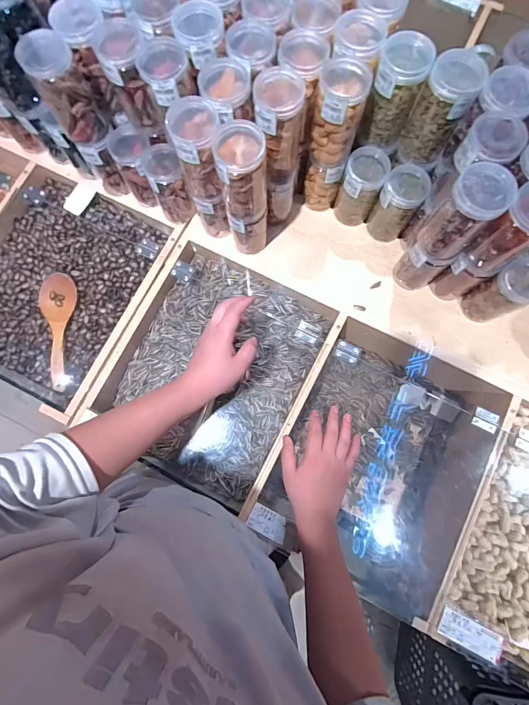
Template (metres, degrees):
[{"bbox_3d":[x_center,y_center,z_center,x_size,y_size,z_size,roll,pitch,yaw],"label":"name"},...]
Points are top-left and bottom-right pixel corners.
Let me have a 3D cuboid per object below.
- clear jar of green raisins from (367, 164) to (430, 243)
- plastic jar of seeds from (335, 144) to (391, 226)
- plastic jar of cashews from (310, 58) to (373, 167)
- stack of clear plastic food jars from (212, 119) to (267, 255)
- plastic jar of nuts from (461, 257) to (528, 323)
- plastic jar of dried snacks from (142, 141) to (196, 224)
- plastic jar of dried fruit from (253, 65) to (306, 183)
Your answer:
[{"bbox_3d":[0.222,-0.248,0.601,0.066,0.123,0.062,0,79,0],"label":"clear jar of green raisins"},{"bbox_3d":[0.162,-0.275,0.604,0.062,0.129,0.059,0,79,0],"label":"plastic jar of seeds"},{"bbox_3d":[0.102,-0.328,0.503,0.063,0.126,0.065,0,79,0],"label":"plastic jar of cashews"},{"bbox_3d":[-0.029,-0.226,0.535,0.061,0.240,0.054,-2,79,0],"label":"stack of clear plastic food jars"},{"bbox_3d":[0.384,-0.097,0.571,0.067,0.122,0.063,0,79,0],"label":"plastic jar of nuts"},{"bbox_3d":[-0.165,-0.294,0.622,0.058,0.112,0.074,-18,79,-3],"label":"plastic jar of dried snacks"},{"bbox_3d":[0.019,-0.308,0.495,0.063,0.133,0.061,0,79,0],"label":"plastic jar of dried fruit"}]

